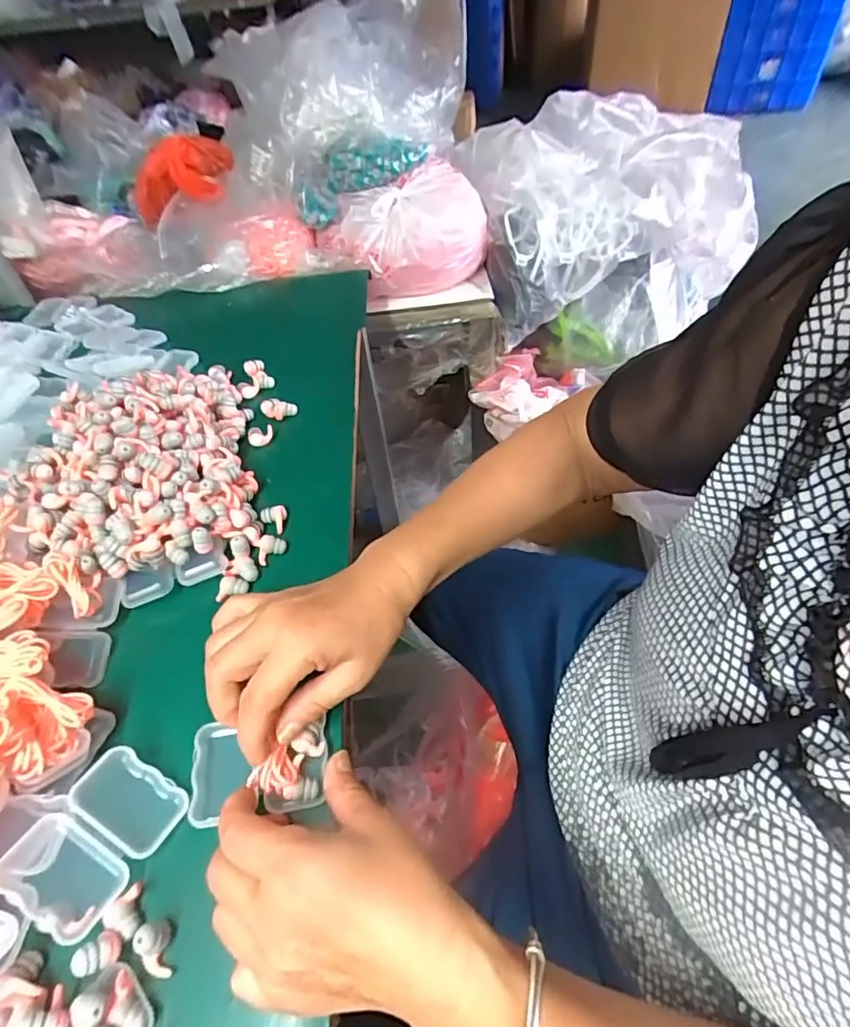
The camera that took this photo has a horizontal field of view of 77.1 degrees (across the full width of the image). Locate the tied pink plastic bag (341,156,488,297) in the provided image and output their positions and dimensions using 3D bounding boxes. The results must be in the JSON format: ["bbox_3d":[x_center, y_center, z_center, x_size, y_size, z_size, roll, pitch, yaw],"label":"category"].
[{"bbox_3d":[-0.013,-0.403,0.763,0.198,0.118,0.143,-6,50,1],"label":"tied pink plastic bag"}]

